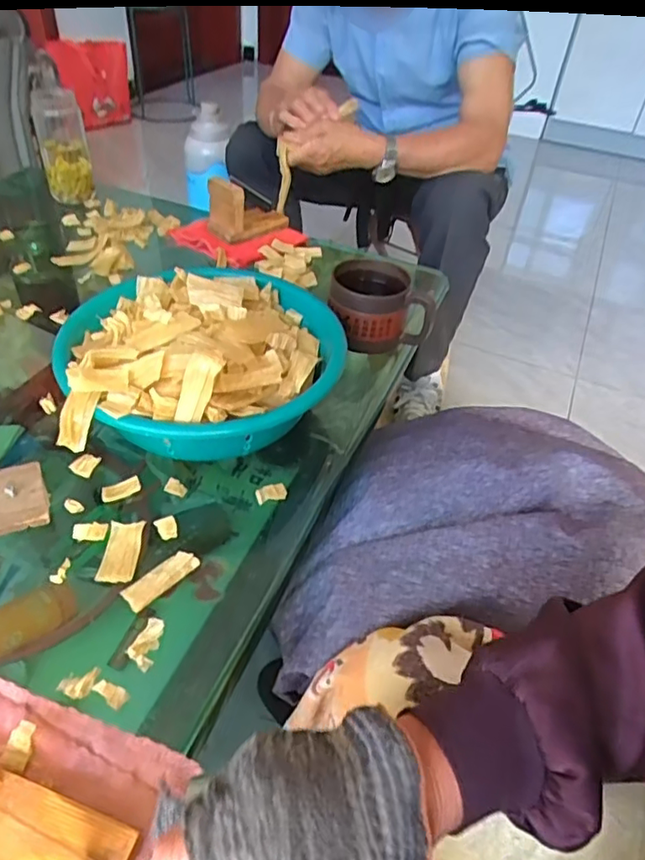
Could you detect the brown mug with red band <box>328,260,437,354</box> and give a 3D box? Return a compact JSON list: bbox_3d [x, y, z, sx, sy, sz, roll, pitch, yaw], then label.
[{"bbox_3d":[0.067,-0.150,0.710,0.120,0.075,0.106,1,43,-5],"label":"brown mug with red band"}]

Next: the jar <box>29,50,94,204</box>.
[{"bbox_3d":[-0.403,-0.458,0.904,0.068,0.184,0.068,-13,46,-20],"label":"jar"}]

